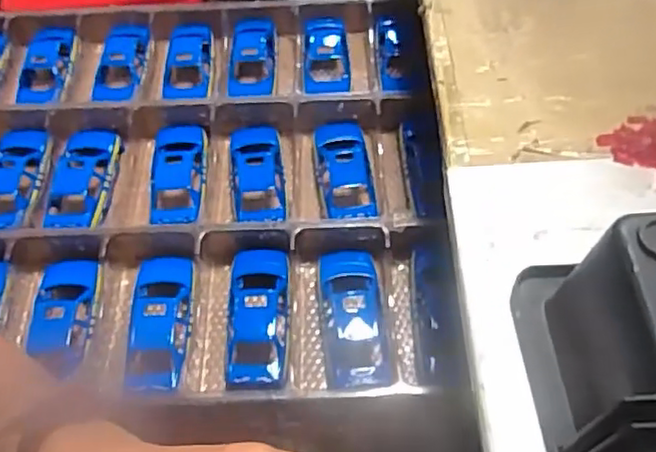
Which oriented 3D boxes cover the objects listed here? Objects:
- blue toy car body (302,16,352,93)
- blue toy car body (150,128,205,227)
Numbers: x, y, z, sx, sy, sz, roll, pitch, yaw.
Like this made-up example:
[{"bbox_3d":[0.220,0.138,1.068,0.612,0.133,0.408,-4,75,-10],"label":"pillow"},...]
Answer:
[{"bbox_3d":[-0.002,-0.181,0.687,0.049,0.026,0.097,-3,56,1],"label":"blue toy car body"},{"bbox_3d":[-0.145,-0.048,0.608,0.055,0.027,0.132,-4,56,0],"label":"blue toy car body"}]

